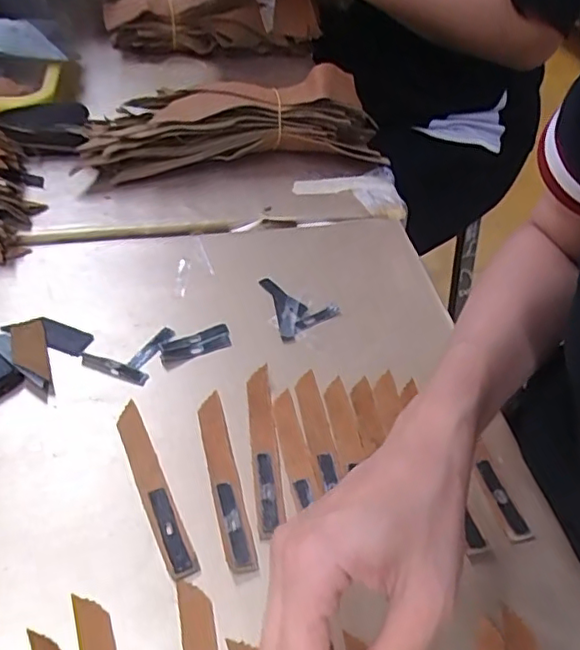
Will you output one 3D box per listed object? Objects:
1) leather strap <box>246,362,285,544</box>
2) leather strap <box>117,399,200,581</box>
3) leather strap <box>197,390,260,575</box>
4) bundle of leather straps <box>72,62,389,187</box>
[{"bbox_3d":[-0.016,0.076,0.385,0.016,0.005,0.119,-2,46,-8],"label":"leather strap"},{"bbox_3d":[-0.083,0.096,0.364,0.017,0.004,0.121,-17,48,-21],"label":"leather strap"},{"bbox_3d":[-0.041,0.091,0.370,0.017,0.004,0.122,-9,46,-13],"label":"leather strap"},{"bbox_3d":[-0.056,-0.203,0.614,0.303,0.074,0.099,-5,45,-10],"label":"bundle of leather straps"}]

